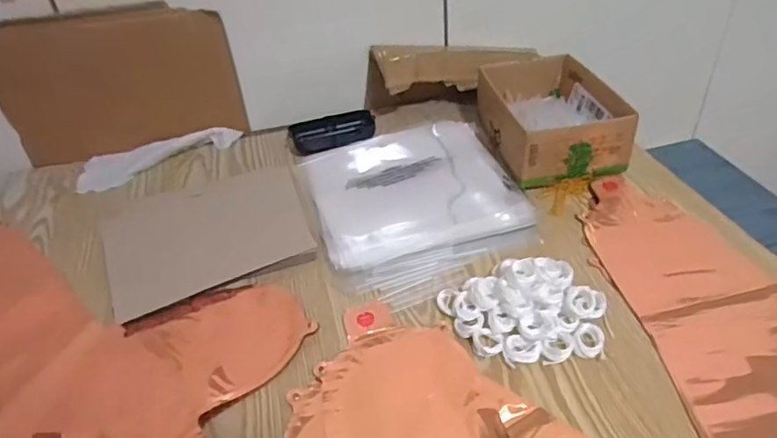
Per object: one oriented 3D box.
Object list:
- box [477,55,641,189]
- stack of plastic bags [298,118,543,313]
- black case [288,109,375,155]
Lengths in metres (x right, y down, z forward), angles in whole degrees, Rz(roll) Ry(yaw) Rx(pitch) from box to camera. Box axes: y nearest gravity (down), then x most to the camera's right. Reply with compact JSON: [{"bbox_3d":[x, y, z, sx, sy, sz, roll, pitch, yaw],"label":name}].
[{"bbox_3d":[0.190,-0.123,0.656,0.130,0.069,0.198,-9,39,-4],"label":"box"},{"bbox_3d":[0.032,-0.025,0.596,0.221,0.019,0.265,-14,40,-10],"label":"stack of plastic bags"},{"bbox_3d":[-0.073,-0.115,0.719,0.110,0.023,0.064,-7,39,-2],"label":"black case"}]

